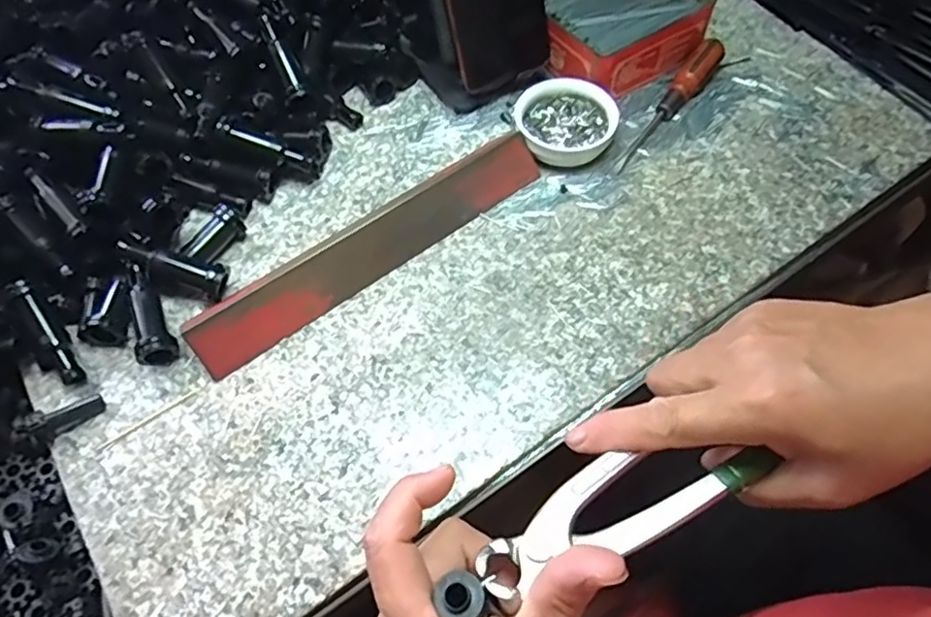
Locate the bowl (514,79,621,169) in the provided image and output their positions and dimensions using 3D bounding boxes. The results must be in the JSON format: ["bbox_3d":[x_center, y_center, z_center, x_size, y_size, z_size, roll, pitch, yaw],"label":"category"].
[{"bbox_3d":[0.073,-0.134,0.463,0.071,0.026,0.067,0,60,1],"label":"bowl"}]

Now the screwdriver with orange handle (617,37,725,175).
[{"bbox_3d":[0.155,-0.155,0.476,0.021,0.023,0.140,32,65,18],"label":"screwdriver with orange handle"}]

